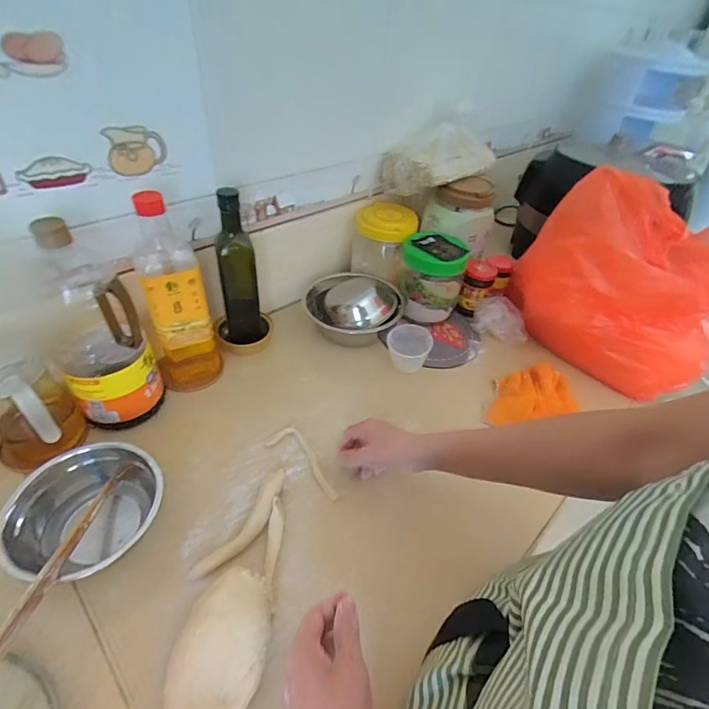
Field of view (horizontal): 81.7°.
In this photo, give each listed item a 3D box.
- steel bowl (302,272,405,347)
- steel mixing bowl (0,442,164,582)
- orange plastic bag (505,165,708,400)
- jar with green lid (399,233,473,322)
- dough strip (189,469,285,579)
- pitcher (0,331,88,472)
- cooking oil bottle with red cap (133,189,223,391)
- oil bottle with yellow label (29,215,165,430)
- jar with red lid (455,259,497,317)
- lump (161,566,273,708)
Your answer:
[{"bbox_3d":[0.000,-0.086,0.769,0.179,0.093,0.177,2,42,-5],"label":"steel bowl"},{"bbox_3d":[-0.288,0.174,0.453,0.119,0.086,0.149,22,44,16],"label":"steel mixing bowl"},{"bbox_3d":[0.447,-0.117,0.673,0.311,0.295,0.175,16,43,10],"label":"orange plastic bag"},{"bbox_3d":[0.147,-0.144,0.793,0.111,0.146,0.124,11,42,5],"label":"jar with green lid"},{"bbox_3d":[-0.128,0.201,0.491,0.036,0.011,0.150,25,45,19],"label":"dough strip"},{"bbox_3d":[-0.405,0.068,0.506,0.111,0.158,0.100,35,49,28],"label":"pitcher"},{"bbox_3d":[-0.259,-0.077,0.589,0.096,0.286,0.072,-16,47,-23],"label":"cooking oil bottle with red cap"},{"bbox_3d":[-0.338,-0.029,0.530,0.111,0.281,0.107,36,50,28],"label":"oil bottle with yellow label"},{"bbox_3d":[0.246,-0.135,0.829,0.059,0.093,0.070,20,44,14],"label":"jar with red lid"},{"bbox_3d":[-0.121,0.275,0.381,0.080,0.054,0.137,17,43,11],"label":"lump"}]

